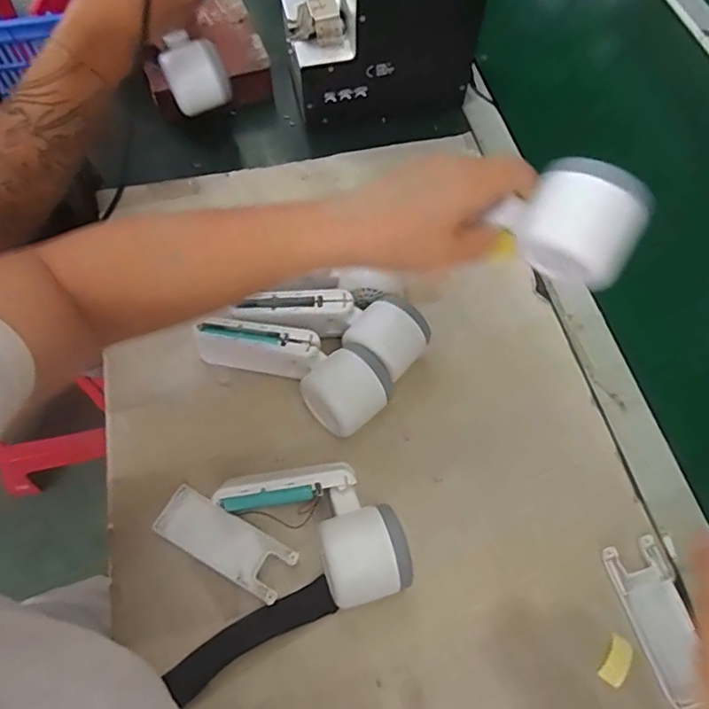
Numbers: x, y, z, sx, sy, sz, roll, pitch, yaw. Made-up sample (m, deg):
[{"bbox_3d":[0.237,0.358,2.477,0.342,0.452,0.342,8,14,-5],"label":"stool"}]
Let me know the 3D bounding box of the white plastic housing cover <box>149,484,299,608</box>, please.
[{"bbox_3d":[-0.096,0.139,0.403,0.105,0.009,0.039,28,65,11],"label":"white plastic housing cover"}]

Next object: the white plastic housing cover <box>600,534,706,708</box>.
[{"bbox_3d":[0.217,0.186,0.385,0.042,0.010,0.102,-13,64,-9],"label":"white plastic housing cover"}]

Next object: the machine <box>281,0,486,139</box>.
[{"bbox_3d":[0.023,-0.351,0.575,0.184,0.141,0.127,-9,64,-7],"label":"machine"}]

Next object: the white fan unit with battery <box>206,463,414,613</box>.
[{"bbox_3d":[-0.023,0.119,0.398,0.147,0.042,0.078,35,67,14],"label":"white fan unit with battery"}]

